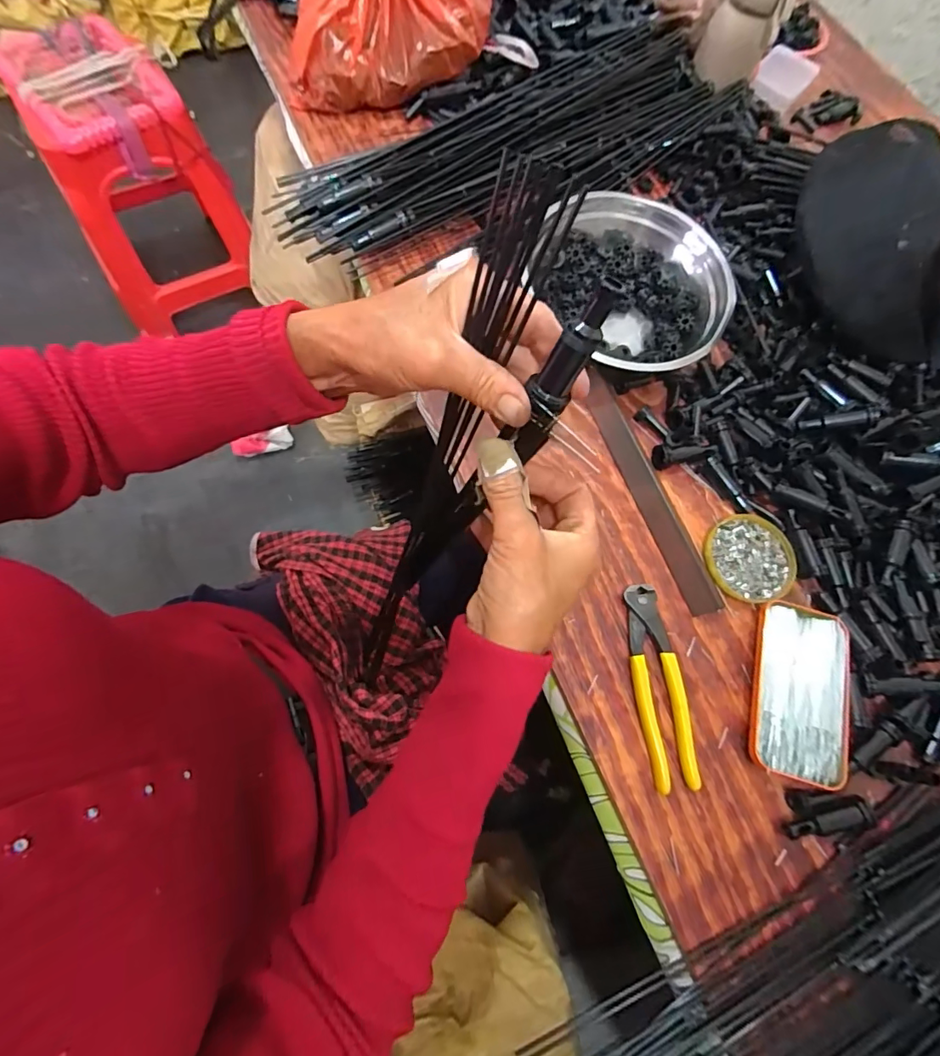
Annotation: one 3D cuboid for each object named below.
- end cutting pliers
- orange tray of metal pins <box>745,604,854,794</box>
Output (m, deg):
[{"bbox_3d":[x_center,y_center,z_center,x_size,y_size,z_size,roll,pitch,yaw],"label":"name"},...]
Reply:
[{"bbox_3d":[0.161,0.132,0.416,0.040,0.014,0.164,-5,72,-3],"label":"end cutting pliers"},{"bbox_3d":[0.289,0.140,0.416,0.078,0.018,0.143,19,72,4],"label":"orange tray of metal pins"}]

